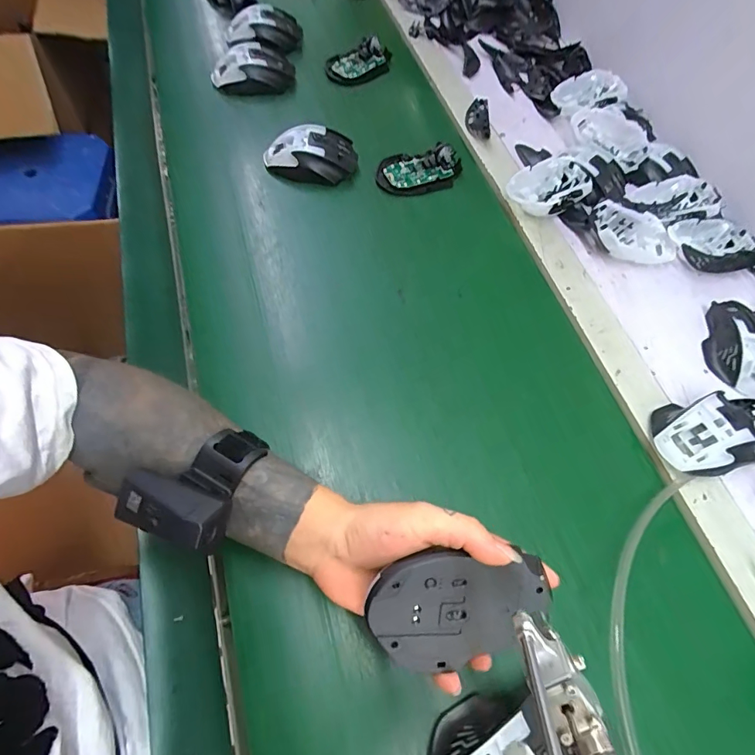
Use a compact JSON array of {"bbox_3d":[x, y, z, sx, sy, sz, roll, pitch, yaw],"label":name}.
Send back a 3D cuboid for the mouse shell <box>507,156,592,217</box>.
[{"bbox_3d":[0.219,-0.240,0.558,0.124,0.032,0.069,-32,68,-17],"label":"mouse shell"}]

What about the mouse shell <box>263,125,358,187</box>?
[{"bbox_3d":[-0.084,-0.280,0.549,0.113,0.044,0.067,5,62,0],"label":"mouse shell"}]

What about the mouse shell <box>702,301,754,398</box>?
[{"bbox_3d":[0.400,-0.036,0.475,0.060,0.033,0.109,16,63,6],"label":"mouse shell"}]

